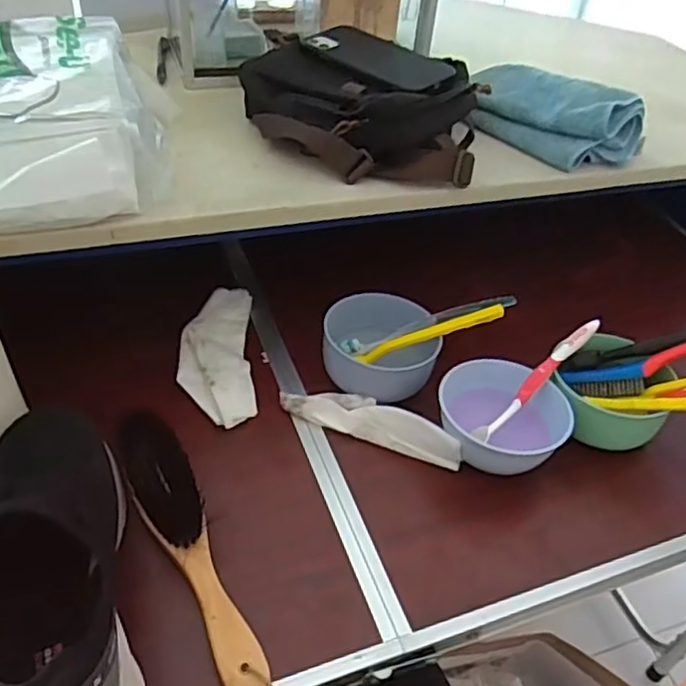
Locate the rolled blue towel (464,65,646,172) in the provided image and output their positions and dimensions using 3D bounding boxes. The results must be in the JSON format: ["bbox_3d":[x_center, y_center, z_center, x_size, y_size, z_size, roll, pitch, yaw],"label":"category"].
[{"bbox_3d":[0.217,-0.245,0.681,0.199,0.059,0.116,29,47,22],"label":"rolled blue towel"}]

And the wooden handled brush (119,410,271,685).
[{"bbox_3d":[-0.114,0.146,0.464,0.044,0.033,0.234,-17,48,-23],"label":"wooden handled brush"}]

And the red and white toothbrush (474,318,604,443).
[{"bbox_3d":[0.176,0.032,0.574,0.163,0.019,0.014,-42,58,-13],"label":"red and white toothbrush"}]

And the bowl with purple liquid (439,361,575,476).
[{"bbox_3d":[0.143,0.066,0.572,0.108,0.052,0.107,4,43,-3],"label":"bowl with purple liquid"}]

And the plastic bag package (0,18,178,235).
[{"bbox_3d":[-0.263,-0.180,0.519,0.241,0.098,0.217,-9,45,-16],"label":"plastic bag package"}]

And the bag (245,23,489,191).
[{"bbox_3d":[0.014,-0.229,0.635,0.239,0.081,0.172,9,43,2],"label":"bag"}]

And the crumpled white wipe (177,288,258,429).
[{"bbox_3d":[-0.123,0.009,0.625,0.069,0.014,0.176,-2,43,-9],"label":"crumpled white wipe"}]

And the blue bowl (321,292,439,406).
[{"bbox_3d":[0.036,0.003,0.607,0.108,0.053,0.094,12,43,5],"label":"blue bowl"}]

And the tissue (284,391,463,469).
[{"bbox_3d":[0.026,0.065,0.563,0.162,0.026,0.040,22,45,16],"label":"tissue"}]

